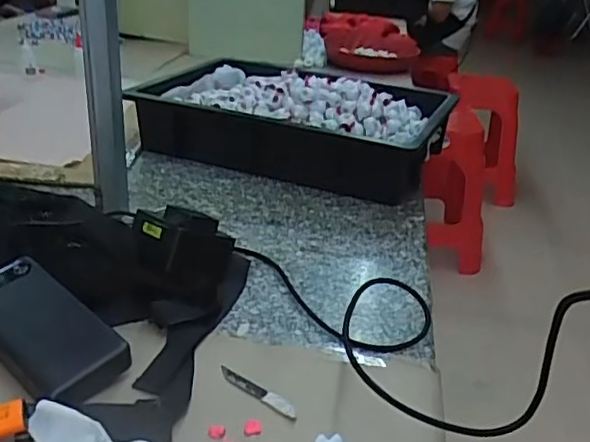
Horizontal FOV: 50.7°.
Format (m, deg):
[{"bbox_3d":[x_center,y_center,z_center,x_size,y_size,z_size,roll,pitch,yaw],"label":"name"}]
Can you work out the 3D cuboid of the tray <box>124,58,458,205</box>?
[{"bbox_3d":[0.000,-0.169,1.016,0.451,0.108,0.321,14,27,21],"label":"tray"}]

